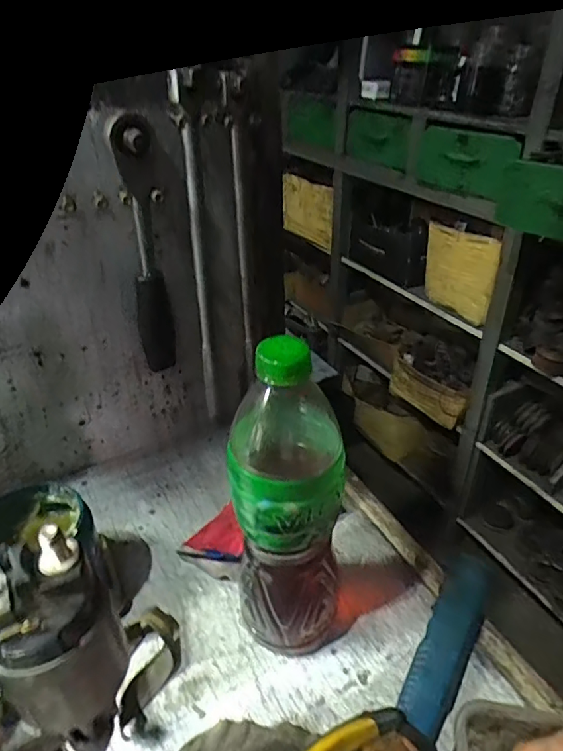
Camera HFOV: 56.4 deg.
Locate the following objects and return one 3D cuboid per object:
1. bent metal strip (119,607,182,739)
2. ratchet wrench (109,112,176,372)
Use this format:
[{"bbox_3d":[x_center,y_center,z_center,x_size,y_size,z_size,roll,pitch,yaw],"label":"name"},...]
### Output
[{"bbox_3d":[-0.107,0.229,0.409,0.048,0.028,0.086,4,45,8],"label":"bent metal strip"},{"bbox_3d":[-0.125,-0.109,0.493,0.034,0.241,0.026,-19,38,-25],"label":"ratchet wrench"}]

